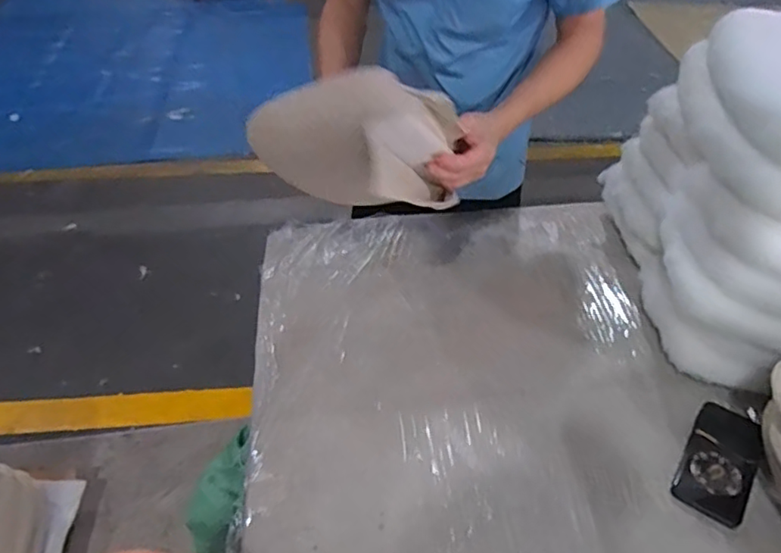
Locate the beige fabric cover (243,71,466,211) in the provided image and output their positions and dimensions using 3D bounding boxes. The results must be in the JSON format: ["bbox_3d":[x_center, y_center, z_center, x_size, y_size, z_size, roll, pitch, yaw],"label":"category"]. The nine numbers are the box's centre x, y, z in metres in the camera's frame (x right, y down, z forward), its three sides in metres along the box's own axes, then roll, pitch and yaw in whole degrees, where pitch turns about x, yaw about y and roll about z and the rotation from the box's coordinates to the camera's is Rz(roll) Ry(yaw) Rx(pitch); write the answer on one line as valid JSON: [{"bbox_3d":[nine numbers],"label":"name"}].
[{"bbox_3d":[-0.022,-0.162,0.714,0.269,0.187,0.096,-19,48,-19],"label":"beige fabric cover"}]

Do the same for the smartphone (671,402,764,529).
[{"bbox_3d":[0.426,0.232,0.746,0.081,0.011,0.172,30,51,25],"label":"smartphone"}]

